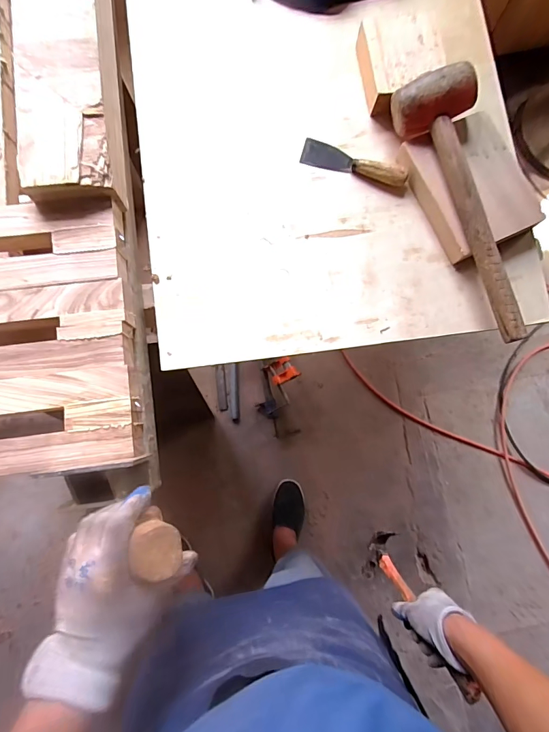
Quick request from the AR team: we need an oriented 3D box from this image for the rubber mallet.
[{"bbox_3d":[0.291,-0.234,0.559,0.097,0.066,0.396,-19,82,-5],"label":"rubber mallet"}]

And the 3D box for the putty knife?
[{"bbox_3d":[0.126,-0.319,0.617,0.166,0.029,0.034,20,82,2],"label":"putty knife"}]

